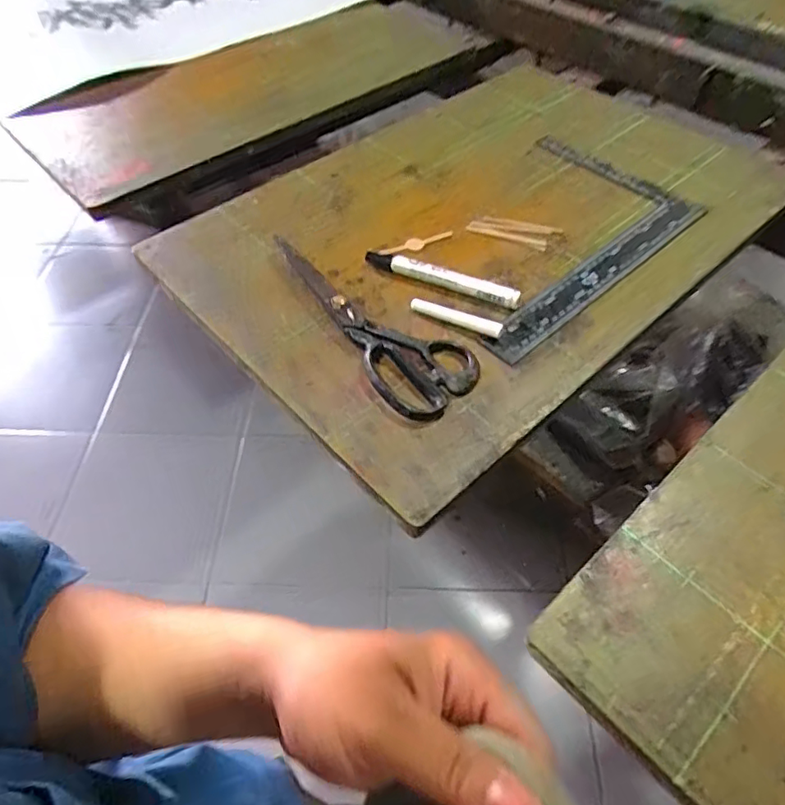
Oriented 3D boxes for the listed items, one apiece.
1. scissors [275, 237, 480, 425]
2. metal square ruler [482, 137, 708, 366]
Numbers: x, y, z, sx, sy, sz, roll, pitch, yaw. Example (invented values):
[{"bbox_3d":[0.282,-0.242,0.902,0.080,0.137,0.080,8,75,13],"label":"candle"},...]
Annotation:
[{"bbox_3d":[-0.010,-0.073,0.483,0.081,0.023,0.207,-25,55,-18],"label":"scissors"},{"bbox_3d":[0.146,-0.171,0.573,0.312,0.006,0.192,-37,60,-25],"label":"metal square ruler"}]

